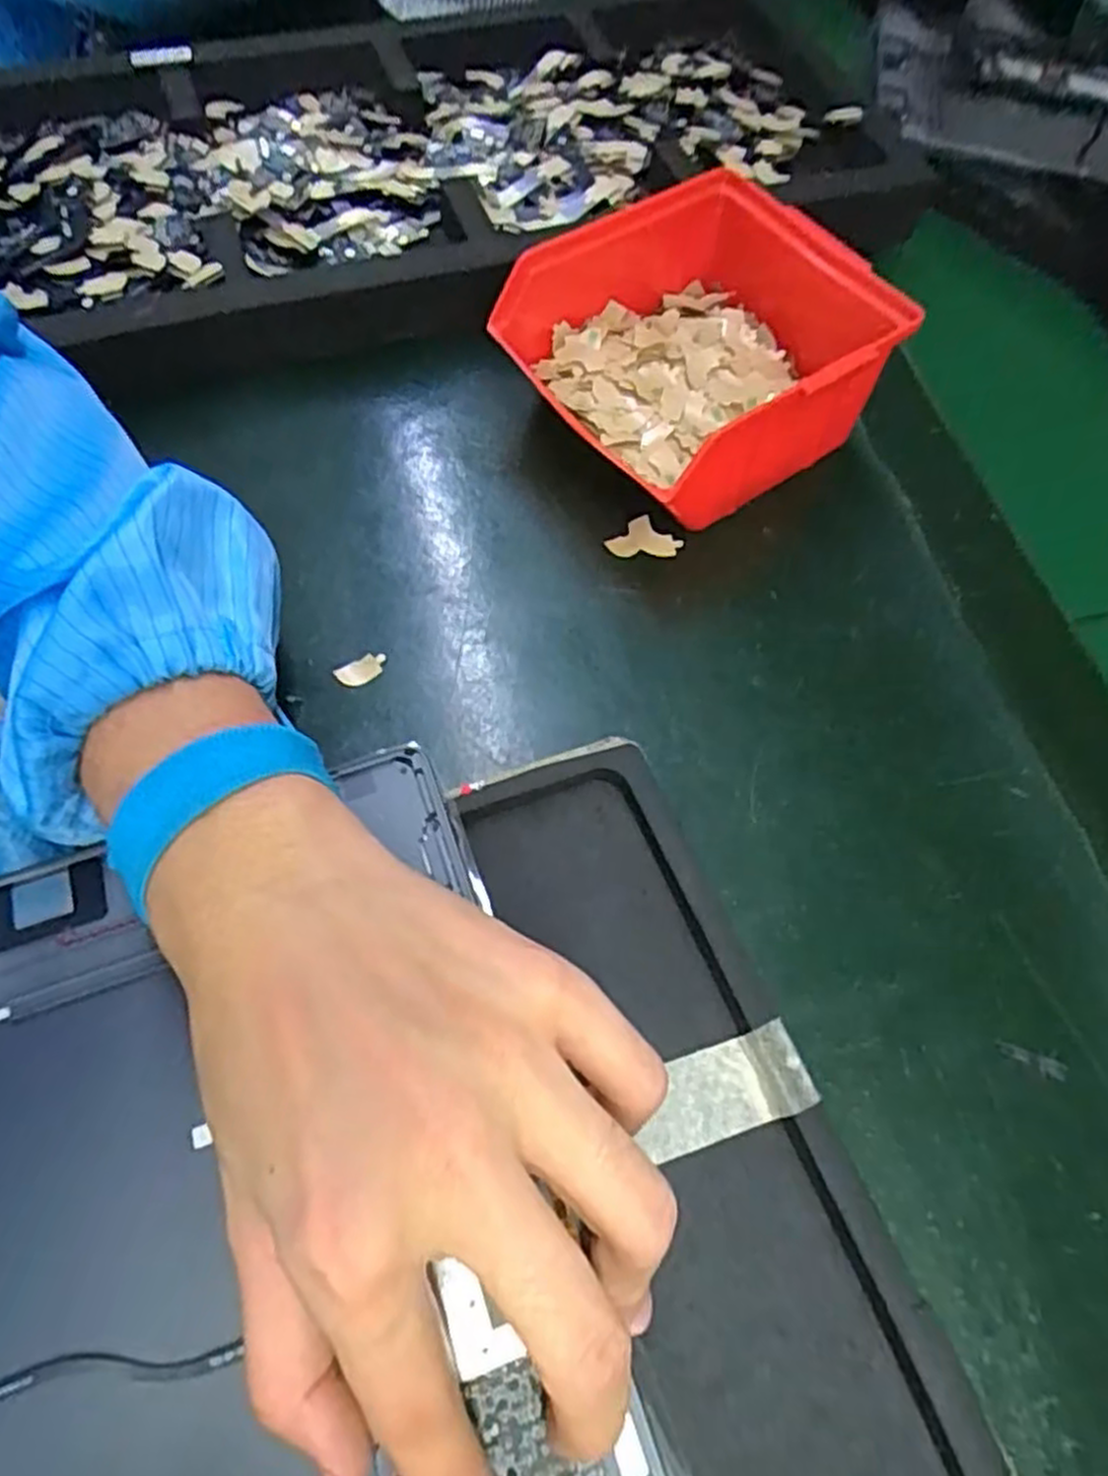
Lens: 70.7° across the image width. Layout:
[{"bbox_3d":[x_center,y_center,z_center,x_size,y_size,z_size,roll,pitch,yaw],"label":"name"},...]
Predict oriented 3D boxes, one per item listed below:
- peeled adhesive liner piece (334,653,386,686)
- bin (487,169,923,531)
[{"bbox_3d":[-0.074,-0.026,0.301,0.020,0.004,0.010,-30,69,-16],"label":"peeled adhesive liner piece"},{"bbox_3d":[0.065,-0.163,0.335,0.134,0.072,0.125,-34,70,-17],"label":"bin"}]

